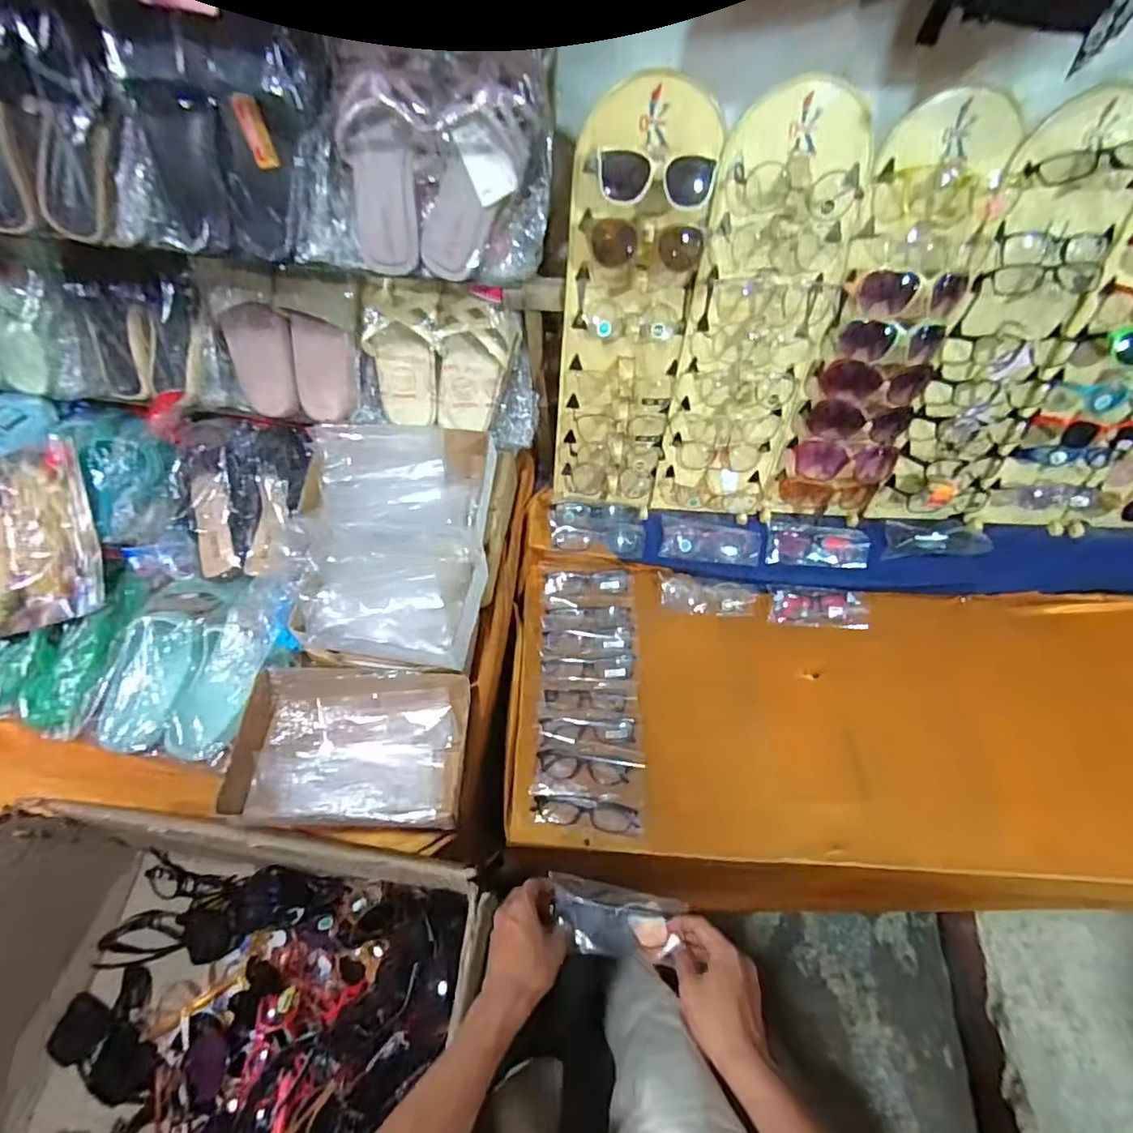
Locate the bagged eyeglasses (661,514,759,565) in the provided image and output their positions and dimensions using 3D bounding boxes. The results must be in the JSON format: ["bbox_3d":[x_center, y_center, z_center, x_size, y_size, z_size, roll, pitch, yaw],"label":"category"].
[{"bbox_3d":[0.225,-0.040,0.898,0.150,0.018,0.065,7,91,4],"label":"bagged eyeglasses"}]

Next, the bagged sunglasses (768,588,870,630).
[{"bbox_3d":[0.391,0.064,0.891,0.150,0.028,0.060,5,89,1],"label":"bagged sunglasses"}]

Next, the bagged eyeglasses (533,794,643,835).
[{"bbox_3d":[0.027,0.317,0.738,0.138,0.025,0.036,8,58,0],"label":"bagged eyeglasses"}]

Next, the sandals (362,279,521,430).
[{"bbox_3d":[-0.171,-0.272,0.781,0.199,0.200,0.070,10,42,0],"label":"sandals"}]

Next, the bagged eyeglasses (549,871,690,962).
[{"bbox_3d":[0.048,0.370,0.600,0.133,0.027,0.063,13,58,3],"label":"bagged eyeglasses"}]

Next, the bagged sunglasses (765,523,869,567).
[{"bbox_3d":[0.392,-0.032,0.897,0.155,0.022,0.061,4,88,2],"label":"bagged sunglasses"}]

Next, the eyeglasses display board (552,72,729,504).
[{"bbox_3d":[0.078,-0.283,0.730,0.152,0.502,0.052,3,41,-3],"label":"eyeglasses display board"}]

